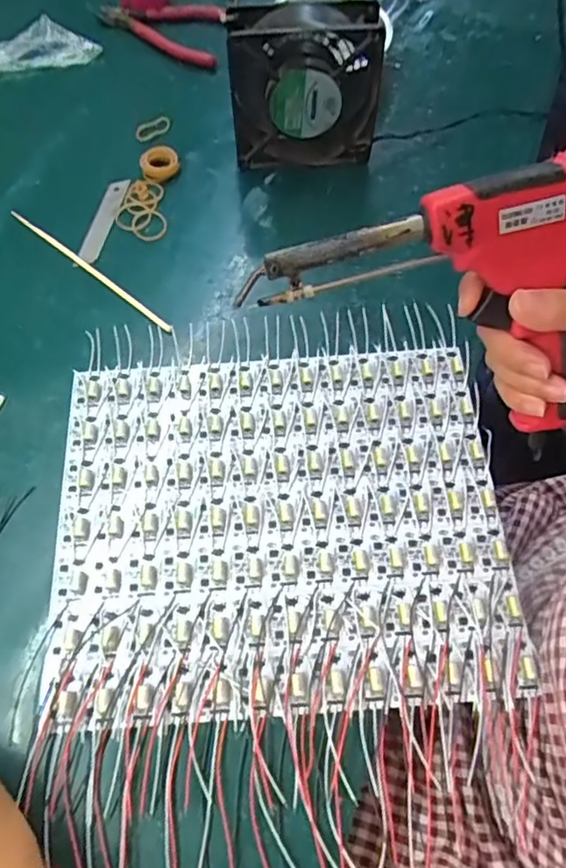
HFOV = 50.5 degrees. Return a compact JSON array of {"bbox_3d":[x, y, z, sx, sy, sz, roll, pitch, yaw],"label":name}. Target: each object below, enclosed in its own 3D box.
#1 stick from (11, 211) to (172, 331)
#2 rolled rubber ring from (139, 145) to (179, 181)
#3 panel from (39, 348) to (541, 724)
[{"bbox_3d":[-0.161,-0.139,0.498,0.187,0.004,0.007,37,70,16],"label":"stick"},{"bbox_3d":[-0.112,-0.246,0.545,0.034,0.015,0.034,0,65,0],"label":"rolled rubber ring"},{"bbox_3d":[-0.004,0.051,0.397,0.286,0.010,0.238,-2,65,-1],"label":"panel"}]

